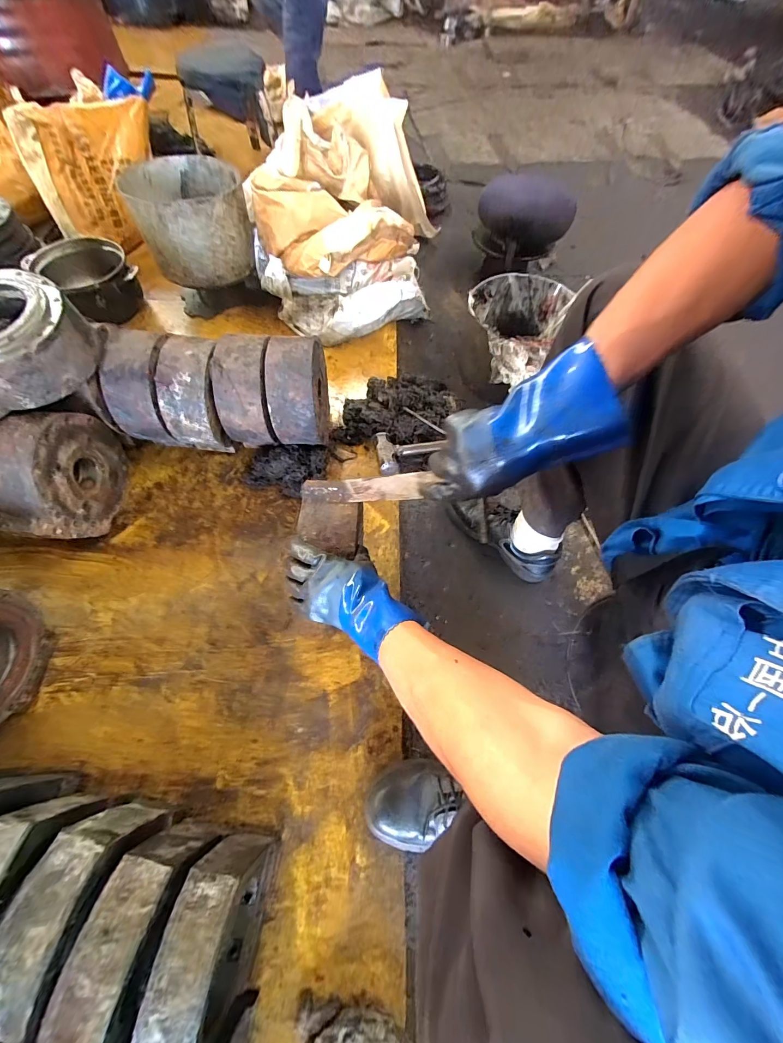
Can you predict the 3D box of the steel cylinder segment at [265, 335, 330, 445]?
[{"bbox_3d":[-0.193,-0.272,0.745,0.096,0.180,0.184,-1,64,-2],"label":"steel cylinder segment"}]

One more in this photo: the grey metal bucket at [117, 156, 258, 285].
[{"bbox_3d":[-0.495,-0.773,0.915,0.245,0.175,0.256,1,64,-1],"label":"grey metal bucket"}]

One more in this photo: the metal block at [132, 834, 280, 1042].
[{"bbox_3d":[-0.202,0.484,0.418,0.065,0.181,0.152,9,64,3],"label":"metal block"}]

